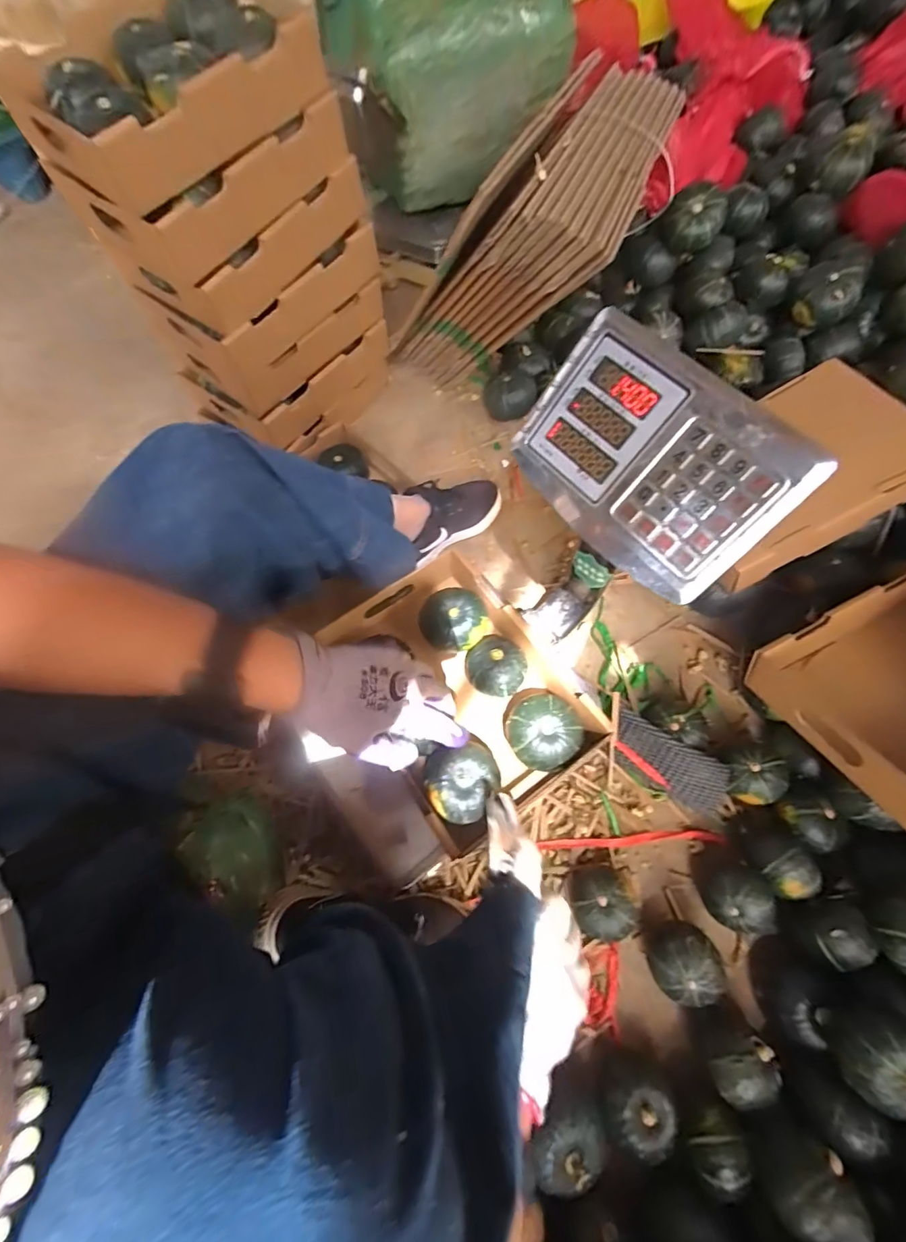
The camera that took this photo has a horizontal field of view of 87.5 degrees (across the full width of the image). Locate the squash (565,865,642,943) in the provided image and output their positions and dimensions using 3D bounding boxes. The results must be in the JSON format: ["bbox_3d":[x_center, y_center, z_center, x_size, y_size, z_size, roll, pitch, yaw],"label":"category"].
[{"bbox_3d":[0.176,0.333,0.559,0.073,0.051,0.071,0,66,1],"label":"squash"}]

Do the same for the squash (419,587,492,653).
[{"bbox_3d":[0.002,0.000,0.608,0.087,0.053,0.077,-2,66,0],"label":"squash"}]

